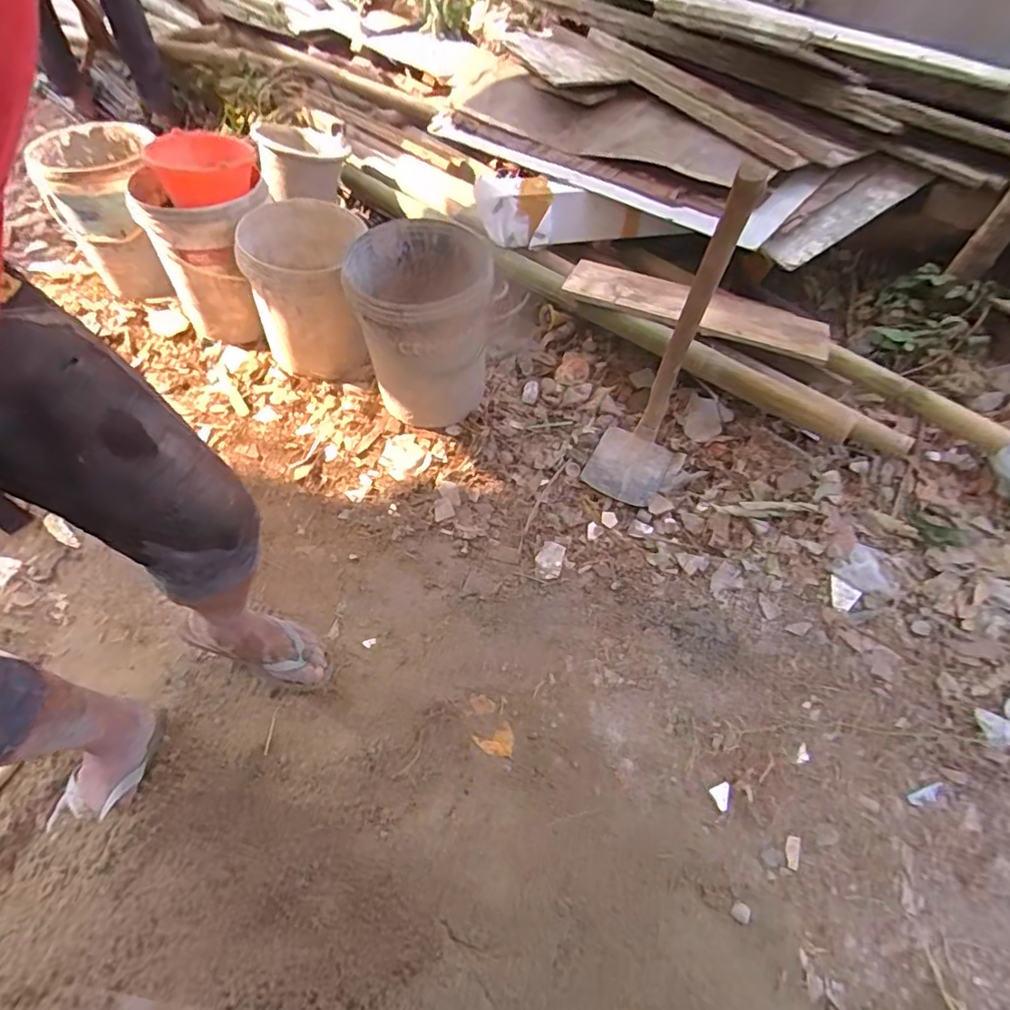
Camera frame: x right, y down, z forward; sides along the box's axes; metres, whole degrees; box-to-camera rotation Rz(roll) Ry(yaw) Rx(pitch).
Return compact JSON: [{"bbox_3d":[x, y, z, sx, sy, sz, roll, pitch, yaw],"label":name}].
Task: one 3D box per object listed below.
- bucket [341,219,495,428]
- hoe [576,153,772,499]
[{"bbox_3d":[-0.186,-0.394,1.323,0.285,0.356,0.324,-4,53,-6],"label":"bucket"},{"bbox_3d":[0.305,-0.295,1.096,0.176,0.666,0.233,20,54,12],"label":"hoe"}]

